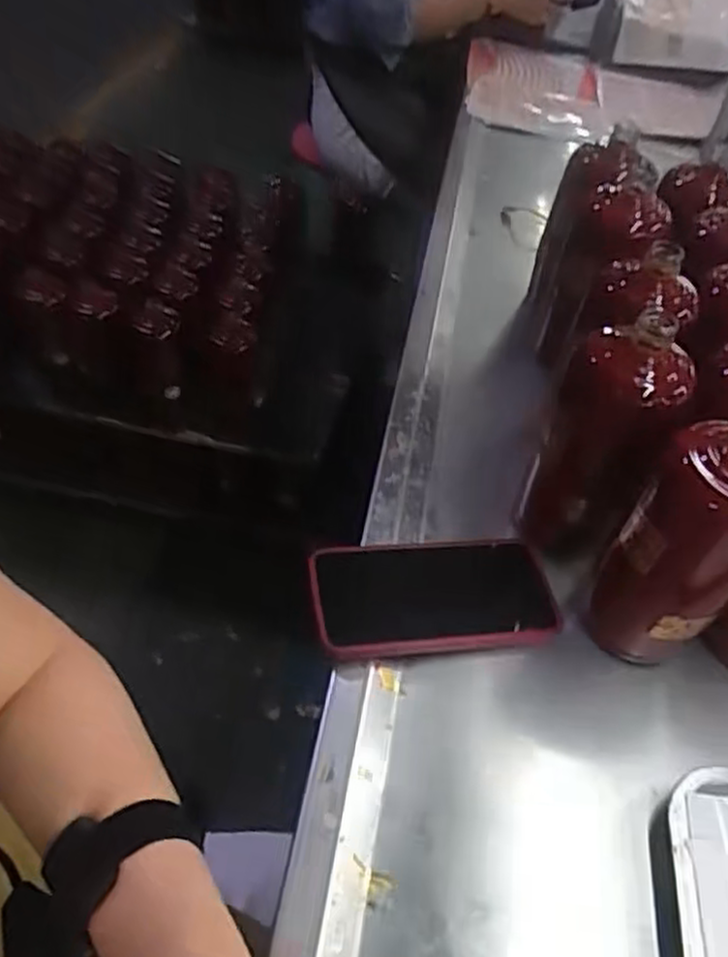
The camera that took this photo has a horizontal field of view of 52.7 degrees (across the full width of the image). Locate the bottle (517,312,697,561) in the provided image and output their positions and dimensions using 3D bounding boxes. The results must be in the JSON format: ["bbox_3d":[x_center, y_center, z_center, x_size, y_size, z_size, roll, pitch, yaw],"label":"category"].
[{"bbox_3d":[0.164,-0.026,0.518,0.080,0.181,0.071,24,50,16],"label":"bottle"}]

